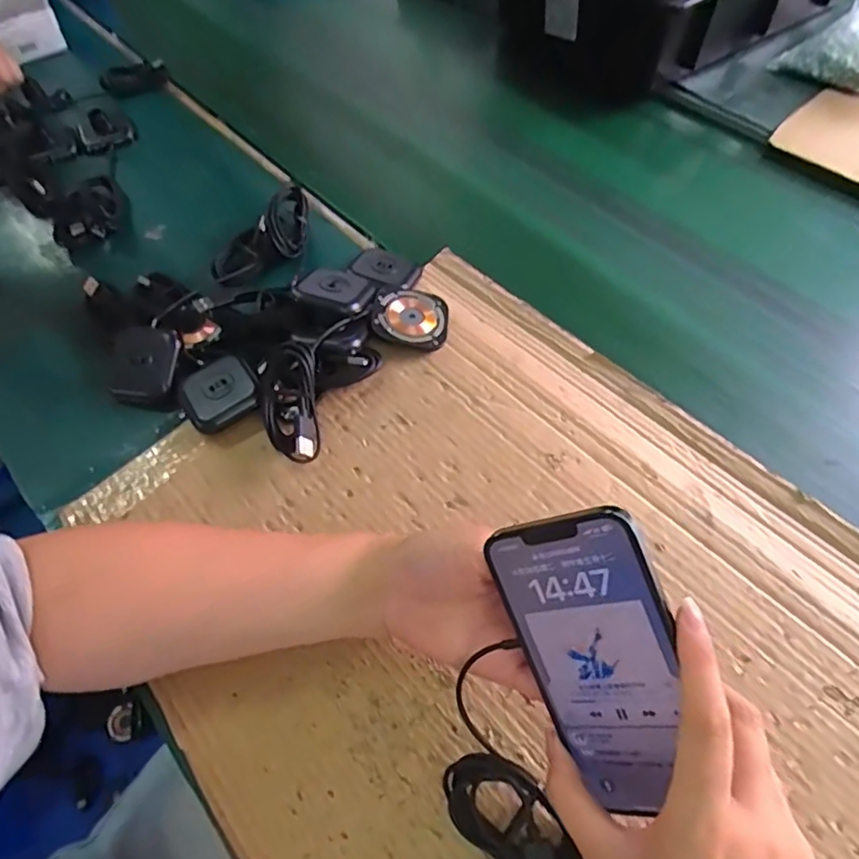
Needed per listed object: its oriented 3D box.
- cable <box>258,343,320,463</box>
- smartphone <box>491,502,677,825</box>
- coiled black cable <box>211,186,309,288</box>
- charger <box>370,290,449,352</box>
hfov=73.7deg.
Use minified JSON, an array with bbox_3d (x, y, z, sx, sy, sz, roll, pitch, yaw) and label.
[{"bbox_3d":[-0.099,-0.019,0.412,0.042,0.039,0.091,-13,59,-7],"label":"cable"},{"bbox_3d":[0.077,0.105,0.255,0.070,0.004,0.142,-19,95,32],"label":"smartphone"},{"bbox_3d":[-0.143,-0.166,0.505,0.055,0.031,0.114,38,67,21],"label":"coiled black cable"},{"bbox_3d":[-0.015,-0.087,0.459,0.059,0.020,0.055,-2,59,0],"label":"charger"}]

